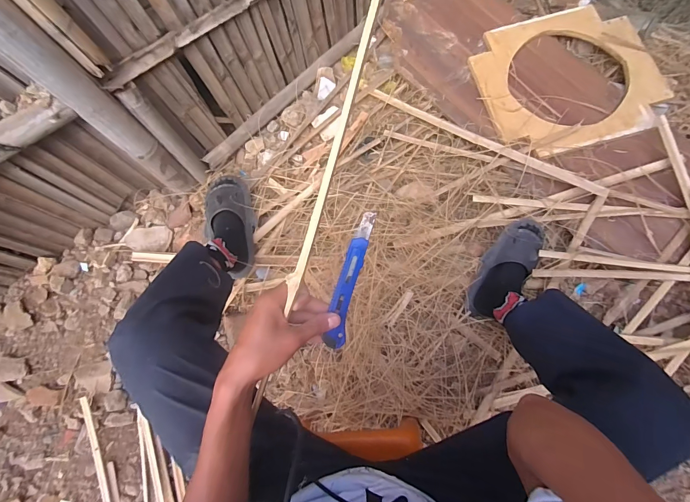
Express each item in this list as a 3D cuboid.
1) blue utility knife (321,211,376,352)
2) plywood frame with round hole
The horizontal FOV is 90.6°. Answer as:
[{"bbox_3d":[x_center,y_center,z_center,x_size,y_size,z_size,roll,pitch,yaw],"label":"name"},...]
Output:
[{"bbox_3d":[0.005,0.036,0.428,0.027,0.011,0.173,16,94,6],"label":"blue utility knife"},{"bbox_3d":[0.649,-0.512,1.005,0.482,0.026,0.449,-15,74,1],"label":"plywood frame with round hole"}]

